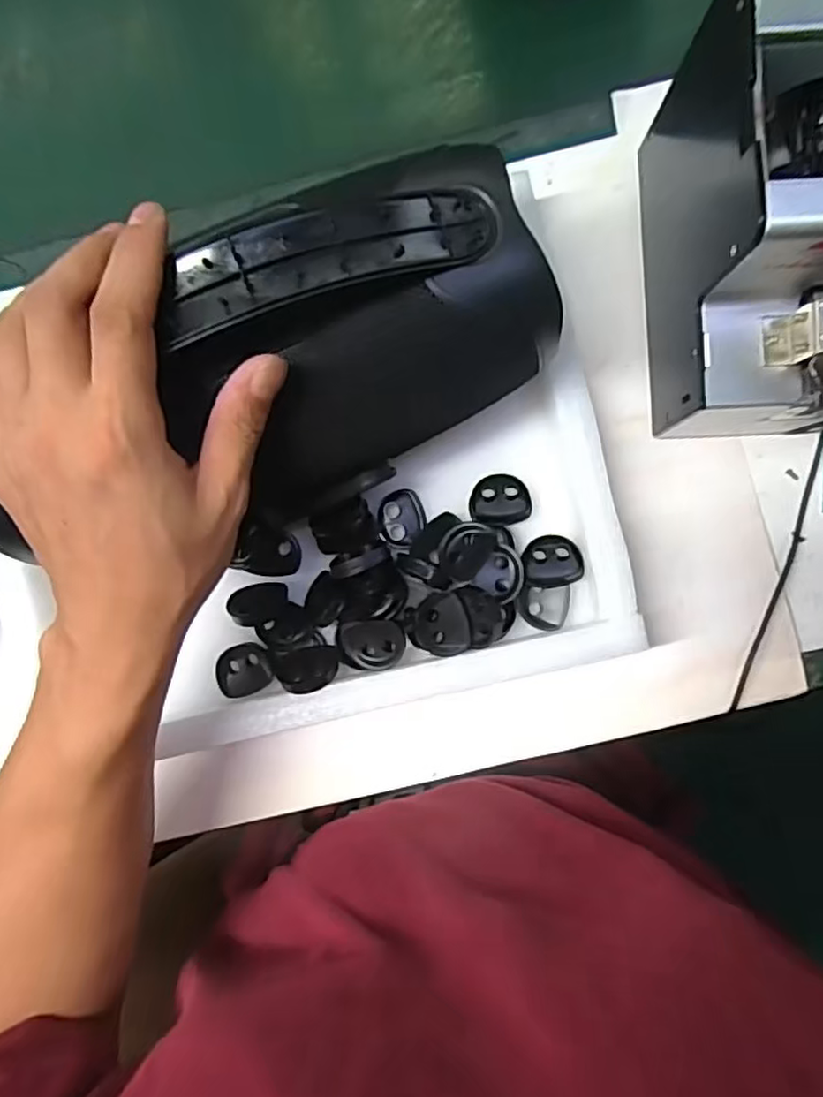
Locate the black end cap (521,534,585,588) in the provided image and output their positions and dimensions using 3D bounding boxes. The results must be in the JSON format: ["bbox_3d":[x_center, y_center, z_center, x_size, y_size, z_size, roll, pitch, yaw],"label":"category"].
[{"bbox_3d":[0.082,0.007,0.373,0.035,0.010,0.030,-4,87,3],"label":"black end cap"}]

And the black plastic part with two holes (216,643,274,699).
[{"bbox_3d":[-0.097,0.071,0.382,0.034,0.014,0.030,-14,87,2],"label":"black plastic part with two holes"}]

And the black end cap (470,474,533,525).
[{"bbox_3d":[0.052,-0.029,0.379,0.035,0.004,0.029,-4,87,3],"label":"black end cap"}]

